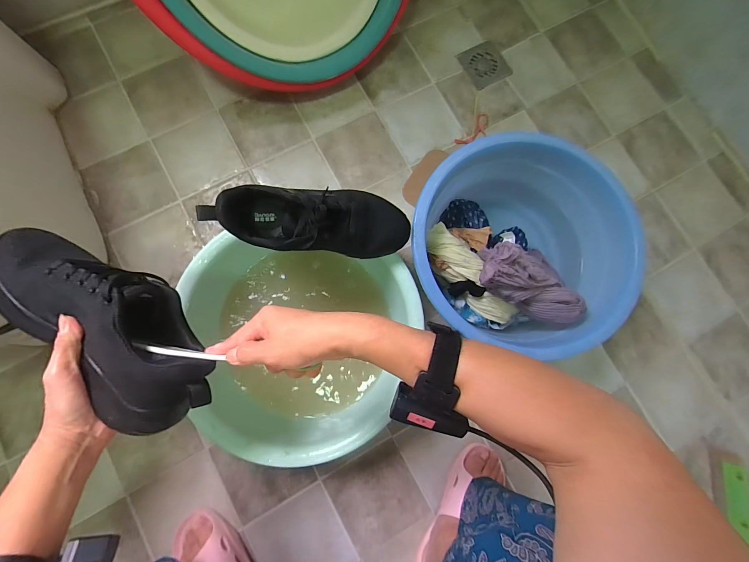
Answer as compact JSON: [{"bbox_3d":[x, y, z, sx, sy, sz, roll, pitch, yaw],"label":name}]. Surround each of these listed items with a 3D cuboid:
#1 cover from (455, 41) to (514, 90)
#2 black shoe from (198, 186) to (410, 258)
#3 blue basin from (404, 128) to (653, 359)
[{"bbox_3d":[0.259,-0.510,0.752,0.101,0.009,0.104,-27,83,-7],"label":"cover"},{"bbox_3d":[-0.088,-0.089,0.468,0.282,0.090,0.099,1,82,-3],"label":"black shoe"},{"bbox_3d":[0.240,-0.053,0.571,0.353,0.199,0.335,0,81,-3],"label":"blue basin"}]

